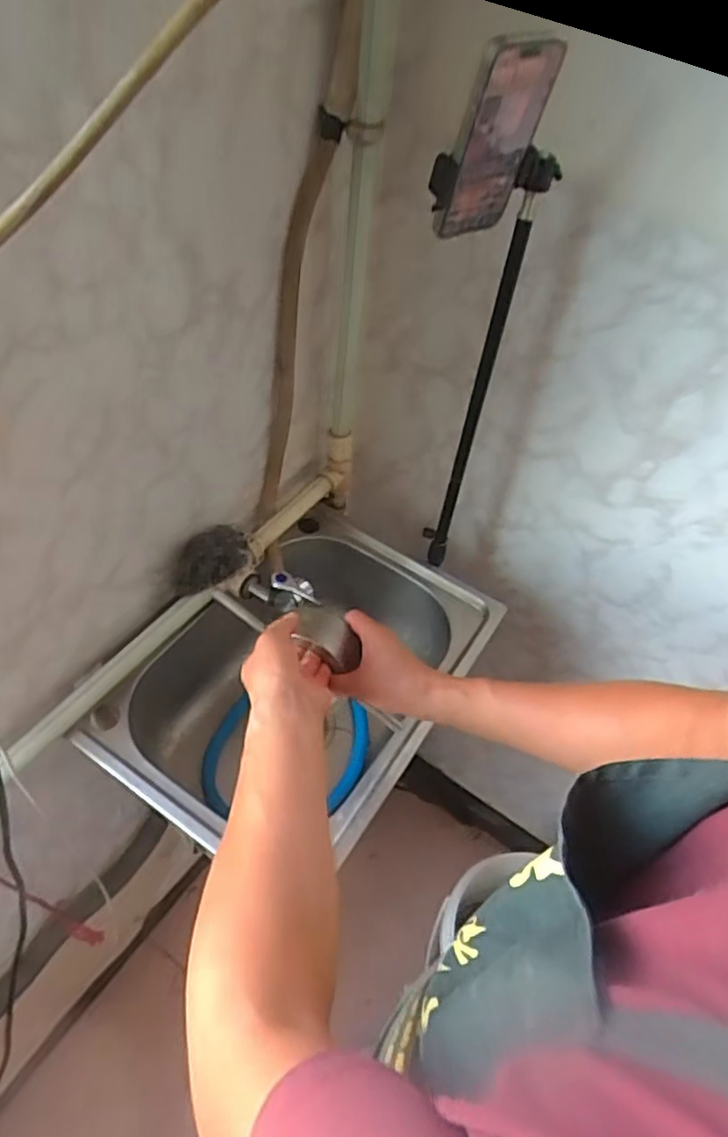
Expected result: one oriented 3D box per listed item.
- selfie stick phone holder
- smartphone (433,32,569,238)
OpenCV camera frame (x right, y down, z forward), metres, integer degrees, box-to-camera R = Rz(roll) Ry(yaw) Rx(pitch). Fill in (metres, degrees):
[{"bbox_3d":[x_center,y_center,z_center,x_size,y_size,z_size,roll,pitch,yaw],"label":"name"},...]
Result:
[{"bbox_3d":[0.094,-0.181,0.744,0.129,0.516,0.032,-18,53,-21],"label":"selfie stick phone holder"},{"bbox_3d":[0.105,-0.341,0.534,0.076,0.155,0.008,-23,69,-21],"label":"smartphone"}]

